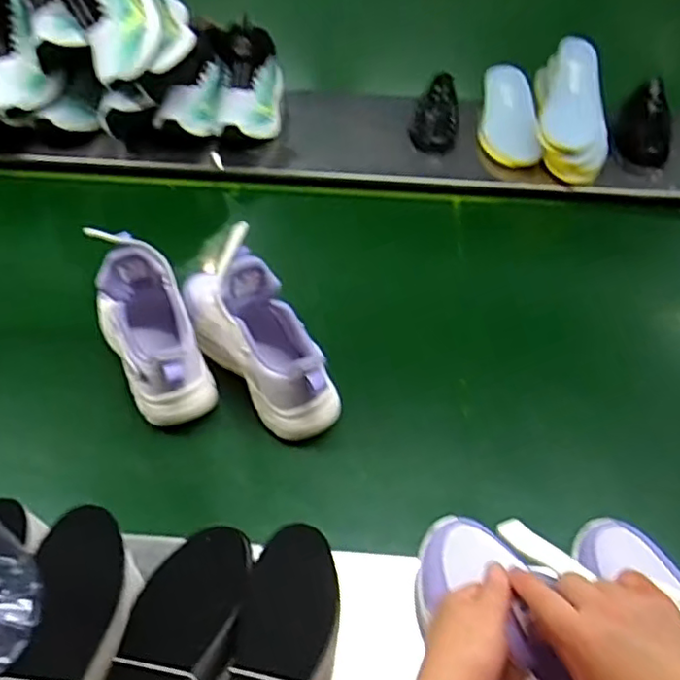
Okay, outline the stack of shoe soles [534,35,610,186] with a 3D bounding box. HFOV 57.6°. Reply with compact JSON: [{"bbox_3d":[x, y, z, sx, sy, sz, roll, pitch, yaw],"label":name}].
[{"bbox_3d":[0.367,-0.369,0.986,0.111,0.065,0.253,3,69,2],"label":"stack of shoe soles"}]

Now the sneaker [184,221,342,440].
[{"bbox_3d":[-0.098,-0.019,0.667,0.077,0.140,0.243,-33,58,-25],"label":"sneaker"}]

